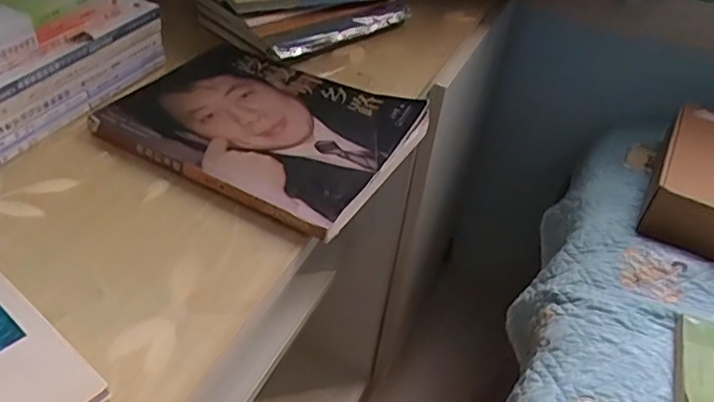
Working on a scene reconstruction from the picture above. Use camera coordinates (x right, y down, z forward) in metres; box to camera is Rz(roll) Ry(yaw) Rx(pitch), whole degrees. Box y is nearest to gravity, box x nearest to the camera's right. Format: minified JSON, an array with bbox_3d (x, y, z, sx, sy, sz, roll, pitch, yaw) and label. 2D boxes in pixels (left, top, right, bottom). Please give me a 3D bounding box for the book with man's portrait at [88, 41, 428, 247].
[{"bbox_3d":[-0.086,-0.080,0.552,0.269,0.026,0.206,24,43,19],"label":"book with man's portrait"}]

